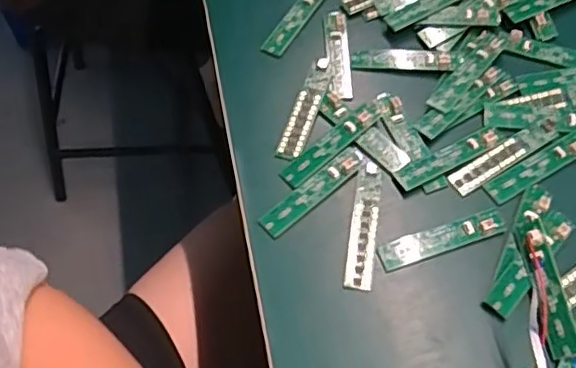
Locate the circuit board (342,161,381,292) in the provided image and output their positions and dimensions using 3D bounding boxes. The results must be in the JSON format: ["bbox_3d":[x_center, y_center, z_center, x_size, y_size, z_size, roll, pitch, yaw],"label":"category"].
[{"bbox_3d":[0.049,0.025,0.406,0.017,0.004,0.088,9,64,-1],"label":"circuit board"}]

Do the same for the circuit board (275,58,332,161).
[{"bbox_3d":[0.012,-0.055,0.450,0.018,0.006,0.086,15,62,12],"label":"circuit board"}]

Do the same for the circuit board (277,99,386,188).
[{"bbox_3d":[0.033,-0.030,0.437,0.092,0.005,0.019,-39,65,-17],"label":"circuit board"}]

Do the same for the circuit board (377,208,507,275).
[{"bbox_3d":[0.098,0.035,0.400,0.084,0.004,0.018,-17,61,-6],"label":"circuit board"}]

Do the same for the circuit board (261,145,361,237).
[{"bbox_3d":[0.017,0.005,0.416,0.081,0.004,0.018,-38,65,-17],"label":"circuit board"}]

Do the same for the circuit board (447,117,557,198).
[{"bbox_3d":[0.151,-0.020,0.429,0.089,0.004,0.017,-28,63,-12],"label":"circuit board"}]

